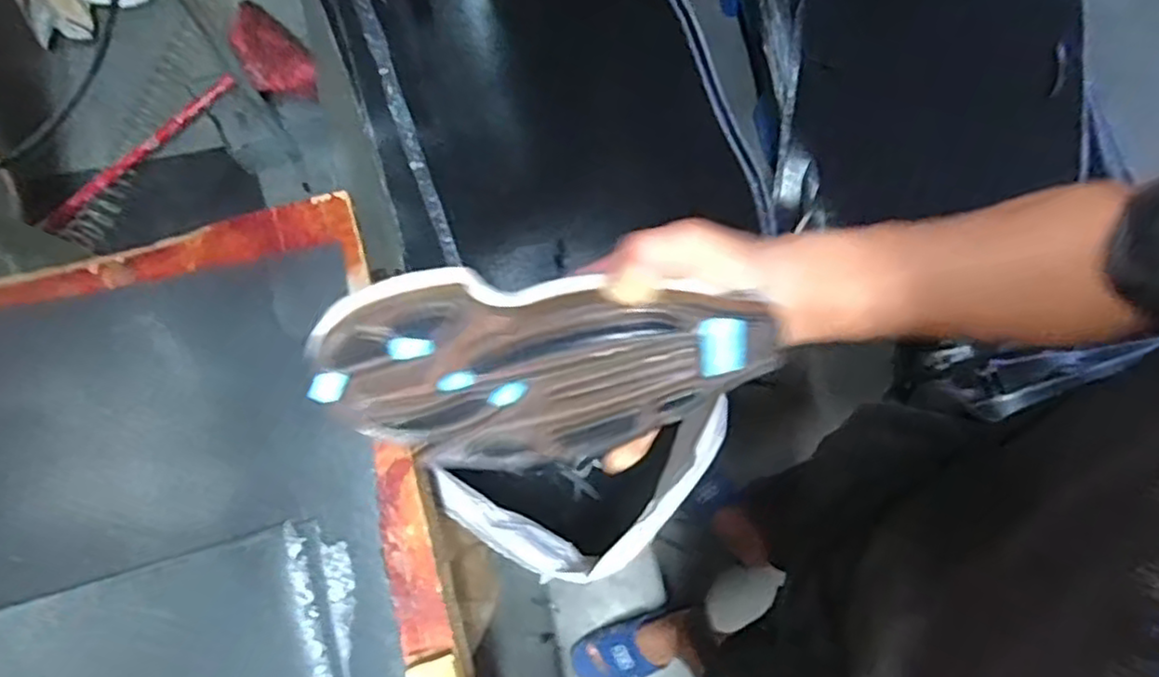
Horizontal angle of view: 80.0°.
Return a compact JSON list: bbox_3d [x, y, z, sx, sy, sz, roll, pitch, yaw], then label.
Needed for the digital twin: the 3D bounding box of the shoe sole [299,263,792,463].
[{"bbox_3d":[-0.019,0.023,0.366,0.222,0.117,0.018,3,38,-7],"label":"shoe sole"}]

